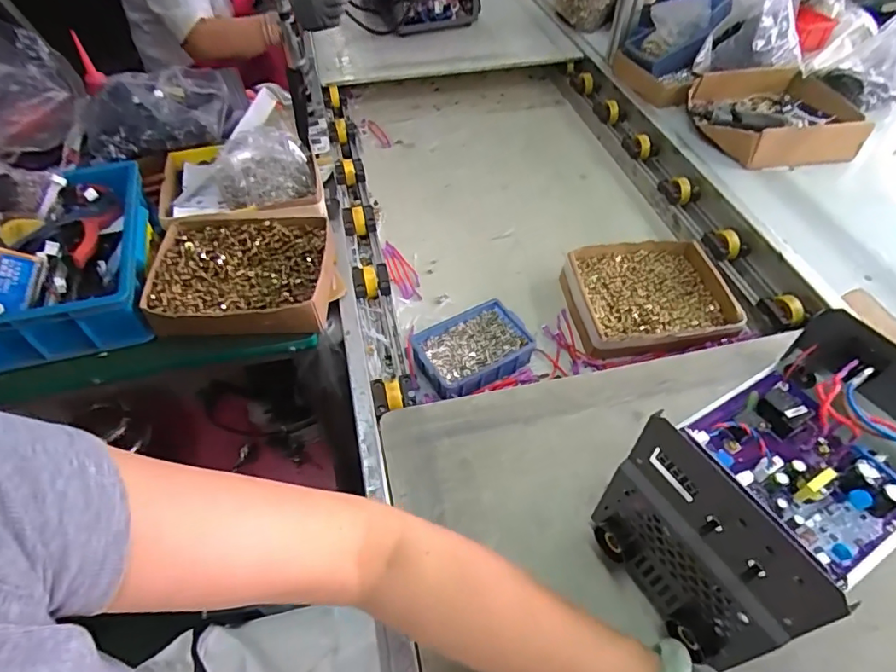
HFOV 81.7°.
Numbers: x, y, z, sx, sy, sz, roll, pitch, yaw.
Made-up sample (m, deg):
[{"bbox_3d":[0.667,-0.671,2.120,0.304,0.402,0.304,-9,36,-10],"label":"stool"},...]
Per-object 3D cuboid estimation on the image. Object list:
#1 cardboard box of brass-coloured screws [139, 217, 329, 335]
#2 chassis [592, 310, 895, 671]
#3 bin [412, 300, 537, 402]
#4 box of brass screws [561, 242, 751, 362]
[{"bbox_3d":[-0.265,-0.083,0.682,0.221,0.049,0.184,-3,50,-2],"label":"cardboard box of brass-coloured screws"},{"bbox_3d":[0.263,0.127,0.425,0.227,0.189,0.145,-25,54,-19],"label":"chassis"},{"bbox_3d":[0.037,0.022,0.704,0.156,0.044,0.110,-24,53,-18],"label":"bin"},{"bbox_3d":[0.296,-0.060,0.773,0.229,0.047,0.213,-5,50,-3],"label":"box of brass screws"}]

